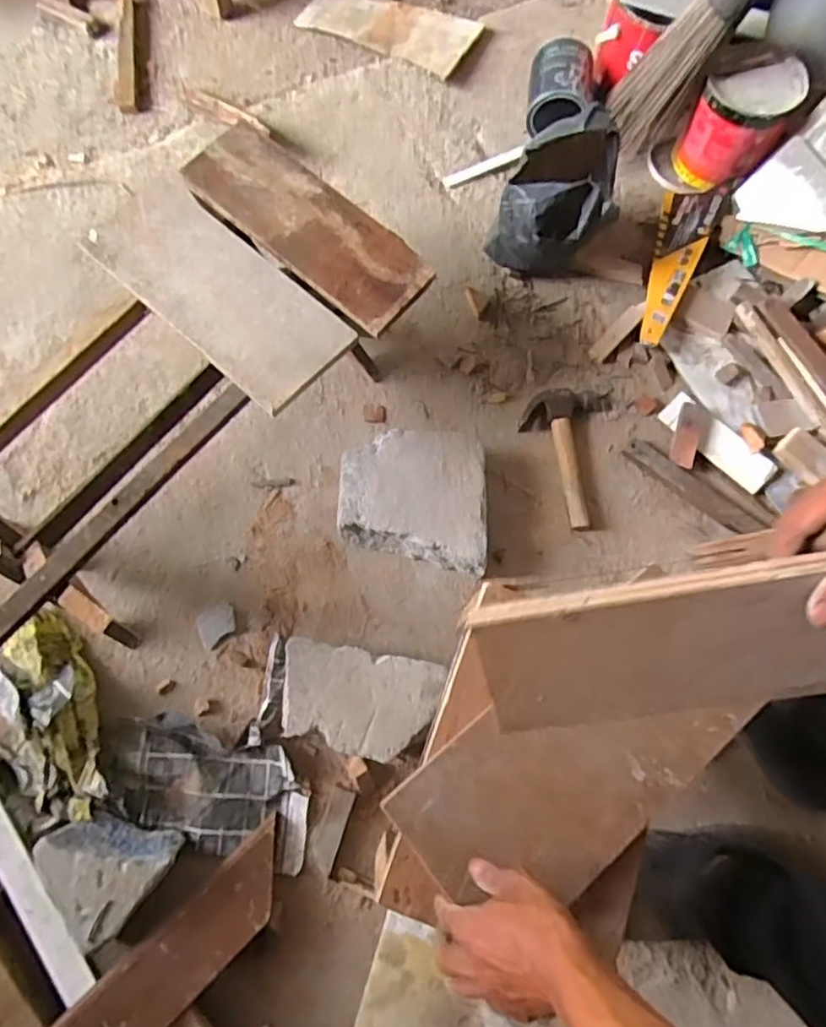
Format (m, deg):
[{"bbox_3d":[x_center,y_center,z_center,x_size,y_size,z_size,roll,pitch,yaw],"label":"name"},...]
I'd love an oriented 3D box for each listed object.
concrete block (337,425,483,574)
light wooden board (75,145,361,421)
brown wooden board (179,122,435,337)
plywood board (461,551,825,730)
[{"bbox_3d":[0.002,-0.023,0.898,0.207,0.071,0.185,7,72,1],"label":"concrete block"},{"bbox_3d":[-0.246,-0.290,0.791,0.369,0.020,0.154,42,76,11],"label":"light wooden board"},{"bbox_3d":[-0.136,-0.380,0.830,0.353,0.026,0.129,41,76,11],"label":"brown wooden board"},{"bbox_3d":[0.221,0.091,0.441,0.342,0.151,0.013,-8,41,7],"label":"plywood board"}]

